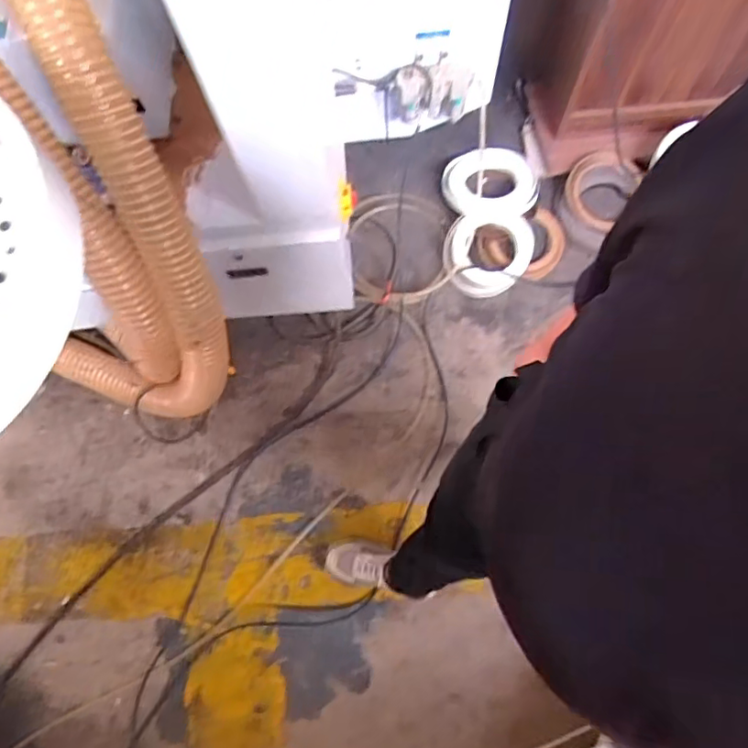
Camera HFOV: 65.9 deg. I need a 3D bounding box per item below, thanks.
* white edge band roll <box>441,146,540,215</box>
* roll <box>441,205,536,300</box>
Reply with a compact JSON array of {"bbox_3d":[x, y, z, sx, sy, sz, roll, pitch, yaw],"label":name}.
[{"bbox_3d":[0.363,-0.602,1.764,0.299,0.050,0.274,-1,73,3],"label":"white edge band roll"},{"bbox_3d":[0.336,-0.369,1.698,0.245,0.072,0.261,0,73,0],"label":"roll"}]

